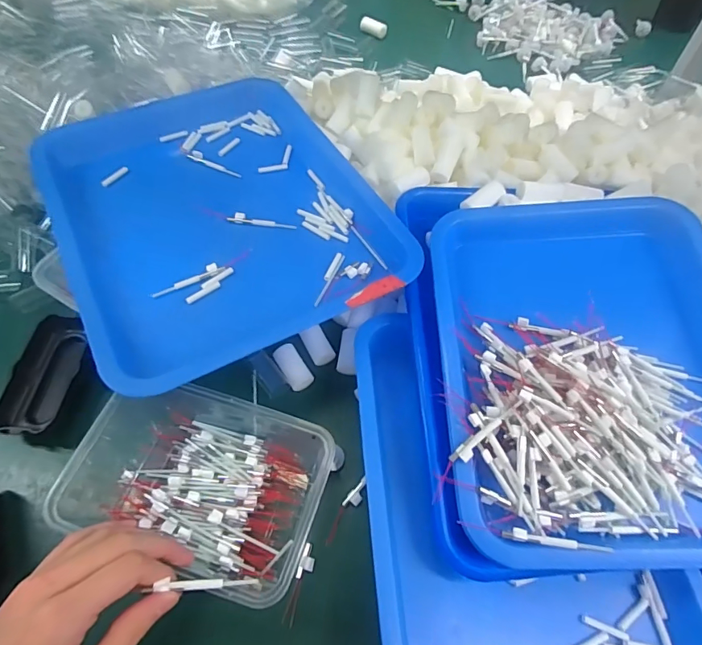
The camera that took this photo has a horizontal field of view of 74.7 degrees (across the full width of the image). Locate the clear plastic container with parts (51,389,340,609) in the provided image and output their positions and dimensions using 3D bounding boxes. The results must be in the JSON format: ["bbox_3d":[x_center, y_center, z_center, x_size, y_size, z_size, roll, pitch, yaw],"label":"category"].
[{"bbox_3d":[-0.112,0.109,0.345,0.192,0.063,0.139,19,60,11],"label":"clear plastic container with parts"}]

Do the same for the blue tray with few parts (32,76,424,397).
[{"bbox_3d":[-0.124,-0.121,0.436,0.274,0.037,0.350,-25,61,-15],"label":"blue tray with few parts"}]

